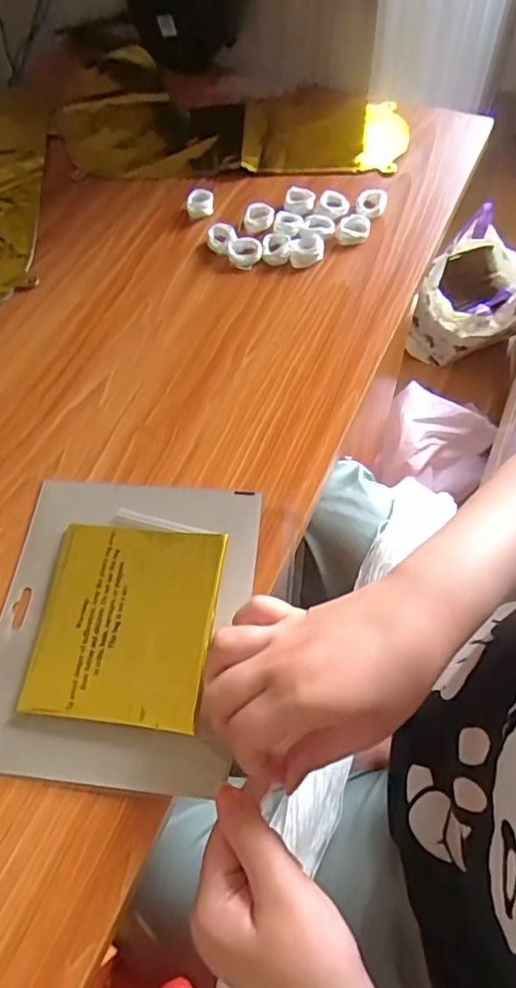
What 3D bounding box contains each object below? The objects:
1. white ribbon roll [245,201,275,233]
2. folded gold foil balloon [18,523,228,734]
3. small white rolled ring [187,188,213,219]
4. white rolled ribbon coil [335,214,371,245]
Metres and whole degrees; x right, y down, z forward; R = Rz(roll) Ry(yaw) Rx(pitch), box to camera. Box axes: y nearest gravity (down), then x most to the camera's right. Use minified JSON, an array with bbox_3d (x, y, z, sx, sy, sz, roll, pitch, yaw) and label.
[{"bbox_3d":[0.001,-0.259,0.518,0.028,0.021,0.019,-7,62,1],"label":"white ribbon roll"},{"bbox_3d":[-0.085,0.079,0.352,0.113,0.013,0.121,5,63,7],"label":"folded gold foil balloon"},{"bbox_3d":[-0.056,-0.278,0.530,0.025,0.013,0.026,-7,62,1],"label":"small white rolled ring"},{"bbox_3d":[0.087,-0.240,0.503,0.029,0.010,0.027,-2,63,3],"label":"white rolled ribbon coil"}]

